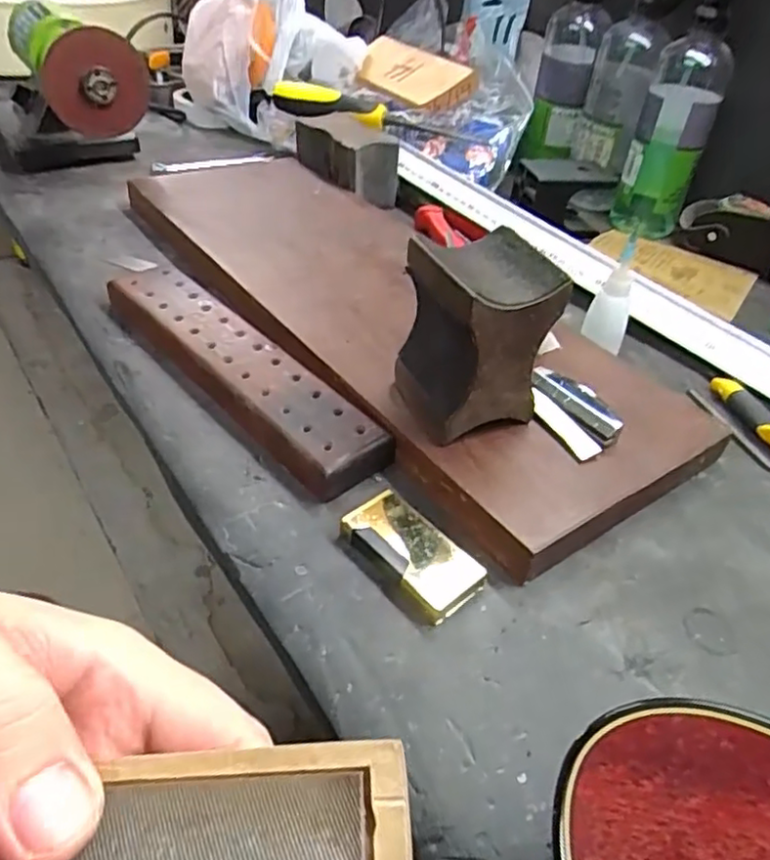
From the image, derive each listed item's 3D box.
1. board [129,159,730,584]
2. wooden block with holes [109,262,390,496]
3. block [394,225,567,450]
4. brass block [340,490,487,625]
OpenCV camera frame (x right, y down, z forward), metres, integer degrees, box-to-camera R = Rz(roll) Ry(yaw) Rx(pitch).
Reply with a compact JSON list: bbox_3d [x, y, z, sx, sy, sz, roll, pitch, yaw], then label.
[{"bbox_3d":[-0.026,-0.109,0.488,0.160,0.029,0.518,-23,48,-30],"label":"board"},{"bbox_3d":[-0.097,-0.042,0.416,0.050,0.024,0.244,-29,52,-35],"label":"wooden block with holes"},{"bbox_3d":[0.045,-0.046,0.349,0.065,0.097,0.065,-14,45,-23],"label":"block"},{"bbox_3d":[0.013,0.060,0.321,0.034,0.016,0.069,-27,51,-33],"label":"brass block"}]

